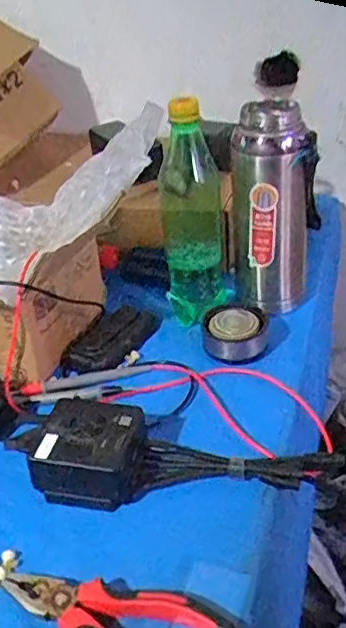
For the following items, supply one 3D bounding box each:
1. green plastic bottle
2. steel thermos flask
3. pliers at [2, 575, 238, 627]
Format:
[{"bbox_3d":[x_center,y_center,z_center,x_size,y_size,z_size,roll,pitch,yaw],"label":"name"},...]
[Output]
[{"bbox_3d":[0.019,-0.110,0.676,0.068,0.218,0.082,-5,35,0],"label":"green plastic bottle"},{"bbox_3d":[0.105,-0.109,0.679,0.085,0.212,0.076,-1,33,7],"label":"steel thermos flask"},{"bbox_3d":[-0.041,0.197,0.419,0.156,0.016,0.062,13,39,24],"label":"pliers"}]

